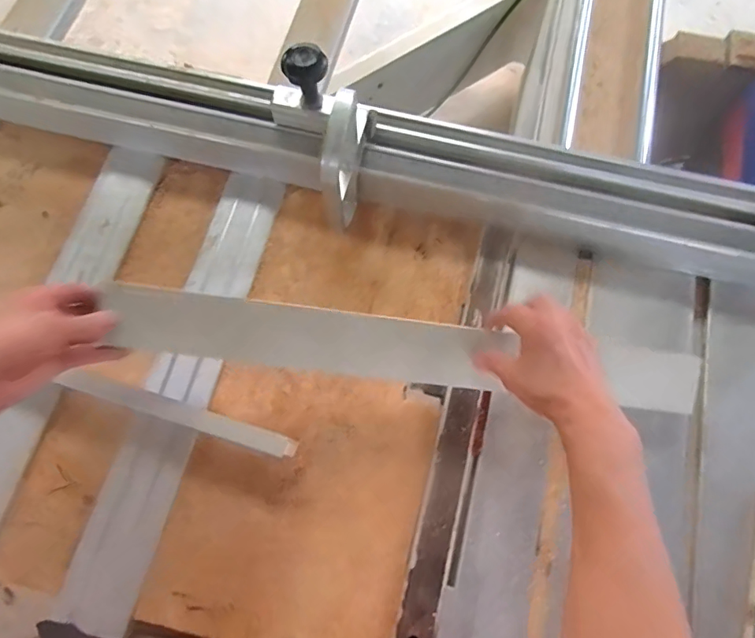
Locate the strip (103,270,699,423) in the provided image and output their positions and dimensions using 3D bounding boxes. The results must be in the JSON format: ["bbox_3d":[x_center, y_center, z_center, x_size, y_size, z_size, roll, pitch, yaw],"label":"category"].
[{"bbox_3d":[-0.065,0.022,0.500,0.381,0.010,0.071,8,111,-4],"label":"strip"}]

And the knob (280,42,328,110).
[{"bbox_3d":[-0.075,-0.252,0.537,0.045,0.062,0.046,0,72,-1],"label":"knob"}]

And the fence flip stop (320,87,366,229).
[{"bbox_3d":[-0.035,-0.169,0.545,0.019,0.168,0.114,13,73,3],"label":"fence flip stop"}]

